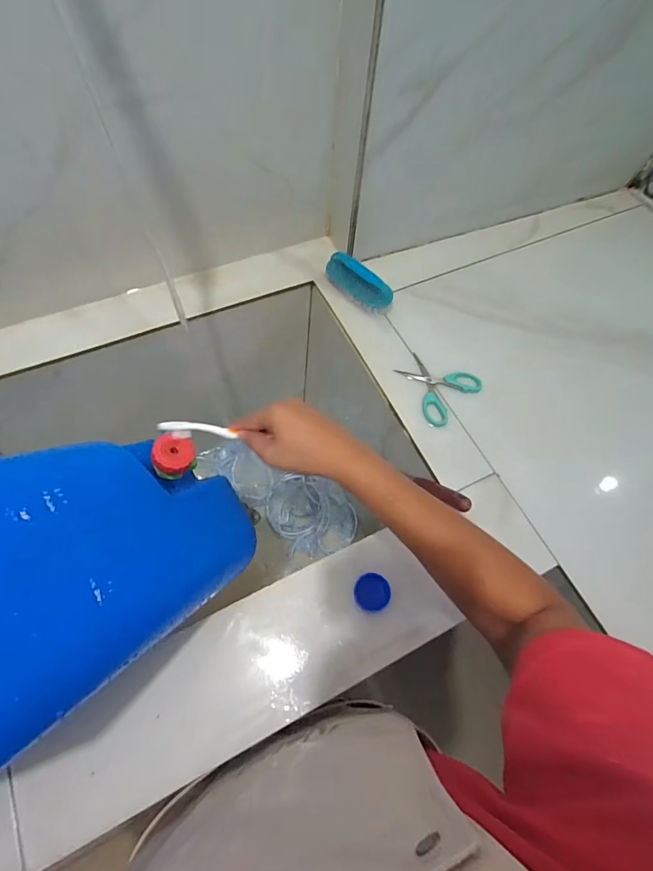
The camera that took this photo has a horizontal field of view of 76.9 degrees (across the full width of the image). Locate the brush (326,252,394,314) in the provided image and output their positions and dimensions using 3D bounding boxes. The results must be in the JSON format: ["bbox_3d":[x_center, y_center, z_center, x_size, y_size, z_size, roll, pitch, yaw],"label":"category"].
[{"bbox_3d":[0.050,-0.239,0.642,0.121,0.037,0.040,43,69,15],"label":"brush"}]

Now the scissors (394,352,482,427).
[{"bbox_3d":[0.154,-0.075,0.587,0.100,0.008,0.101,-40,73,-19],"label":"scissors"}]

